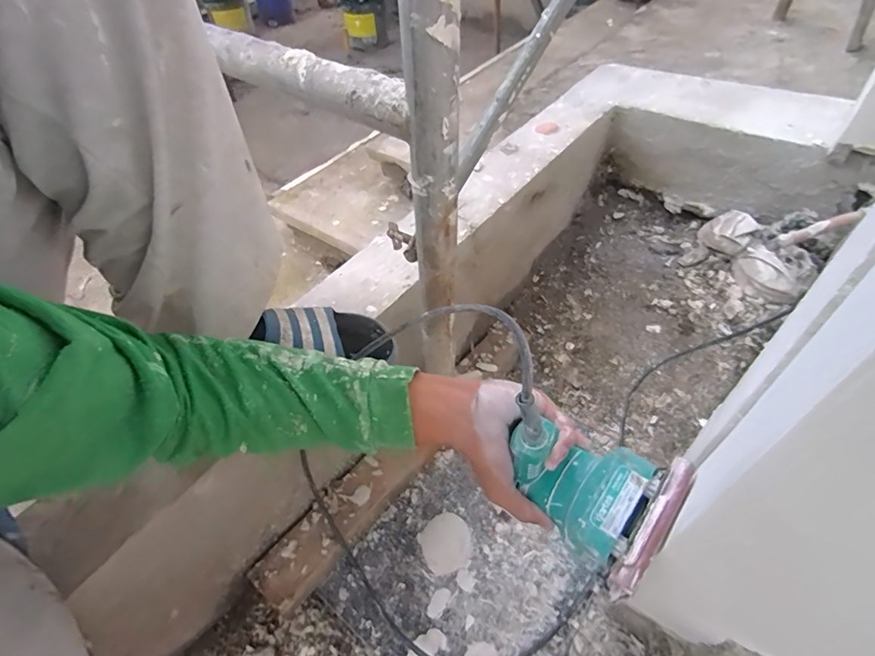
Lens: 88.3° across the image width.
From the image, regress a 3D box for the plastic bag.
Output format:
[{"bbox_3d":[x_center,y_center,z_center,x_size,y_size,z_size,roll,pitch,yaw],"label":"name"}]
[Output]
[{"bbox_3d":[0.576,-0.133,0.838,0.073,0.100,0.231,-9,48,-1],"label":"plastic bag"}]

